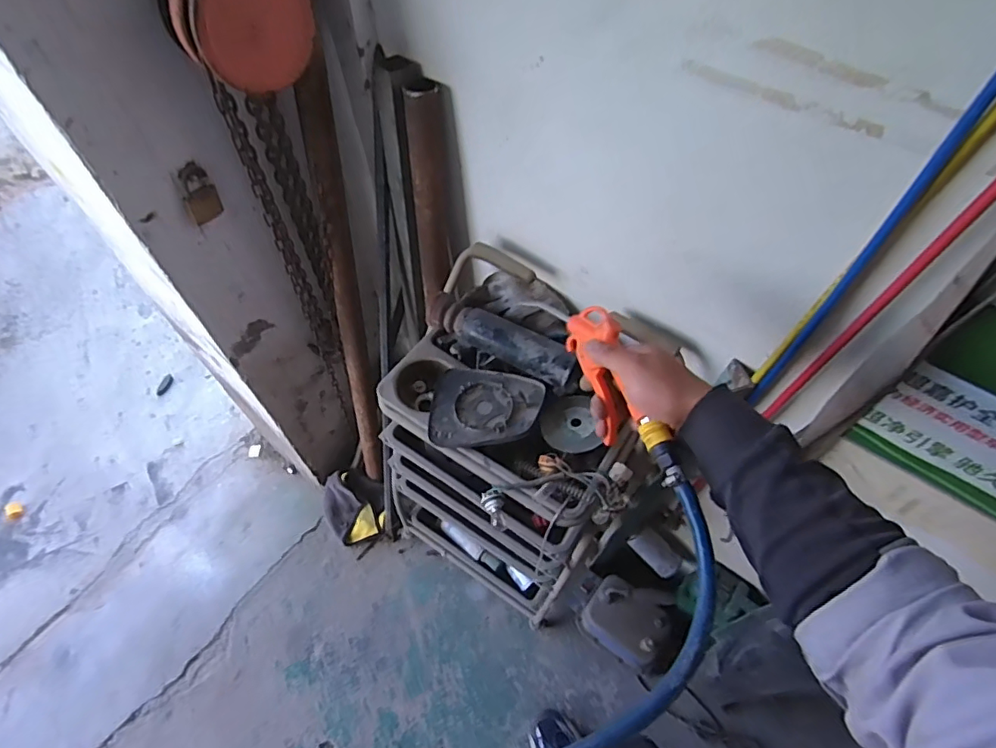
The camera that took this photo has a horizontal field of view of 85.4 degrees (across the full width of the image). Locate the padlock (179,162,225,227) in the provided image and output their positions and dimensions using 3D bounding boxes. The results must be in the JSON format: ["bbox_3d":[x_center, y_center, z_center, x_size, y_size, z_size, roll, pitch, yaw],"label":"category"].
[{"bbox_3d":[-0.415,-0.247,0.747,0.012,0.086,0.049,37,64,20],"label":"padlock"}]

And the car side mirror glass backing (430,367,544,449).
[{"bbox_3d":[-0.016,0.047,0.795,0.162,0.015,0.124,3,58,1],"label":"car side mirror glass backing"}]

